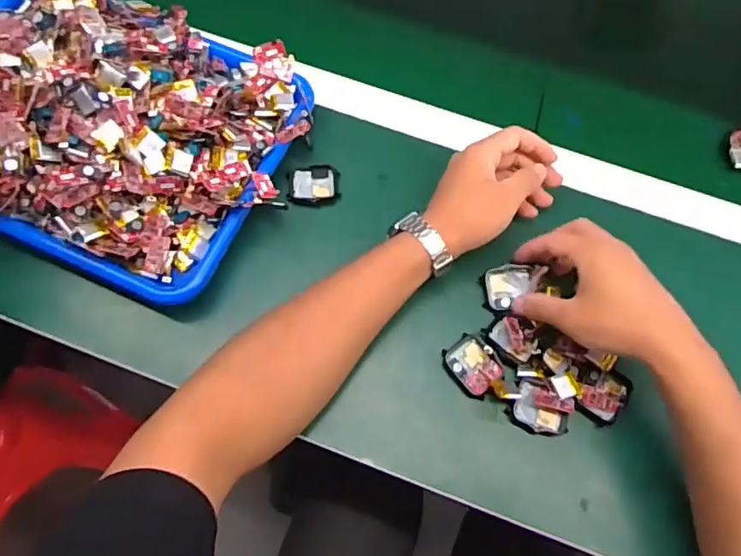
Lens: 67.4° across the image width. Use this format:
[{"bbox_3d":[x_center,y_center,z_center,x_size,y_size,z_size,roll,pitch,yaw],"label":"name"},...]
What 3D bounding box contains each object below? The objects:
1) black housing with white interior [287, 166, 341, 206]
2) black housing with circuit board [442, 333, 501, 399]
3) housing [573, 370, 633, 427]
[{"bbox_3d":[-0.052,-0.086,0.516,0.047,0.010,0.040,-5,68,-4],"label":"black housing with white interior"},{"bbox_3d":[0.085,0.071,0.455,0.037,0.009,0.047,-34,73,-14],"label":"black housing with circuit board"},{"bbox_3d":[0.187,0.095,0.445,0.032,0.009,0.046,35,71,12],"label":"housing"}]

